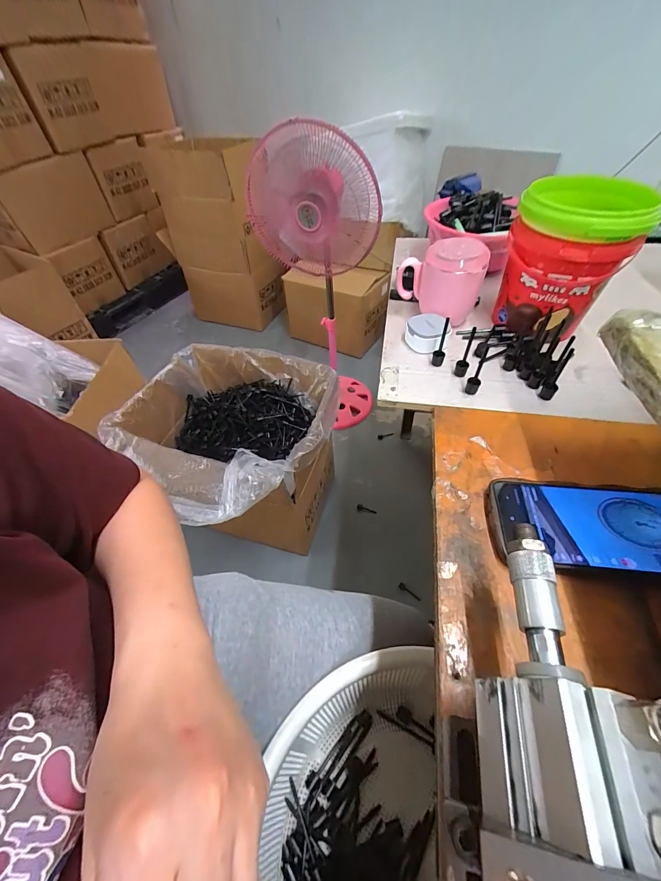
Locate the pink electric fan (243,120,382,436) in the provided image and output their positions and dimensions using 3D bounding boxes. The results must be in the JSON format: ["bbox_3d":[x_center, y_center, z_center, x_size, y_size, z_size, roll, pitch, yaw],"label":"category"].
[{"bbox_3d":[-0.028,-0.482,1.125,0.333,0.878,0.427,-9,51,-5],"label":"pink electric fan"}]

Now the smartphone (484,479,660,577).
[{"bbox_3d":[0.215,0.070,0.276,0.161,0.013,0.074,5,51,8],"label":"smartphone"}]

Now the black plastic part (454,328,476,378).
[{"bbox_3d":[0.159,-0.102,0.397,0.014,0.058,0.014,18,54,17],"label":"black plastic part"}]

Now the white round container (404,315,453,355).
[{"bbox_3d":[0.128,-0.143,0.447,0.055,0.036,0.053,-2,50,2],"label":"white round container"}]

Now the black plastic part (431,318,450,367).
[{"bbox_3d":[0.136,-0.119,0.412,0.015,0.063,0.011,15,53,15],"label":"black plastic part"}]

